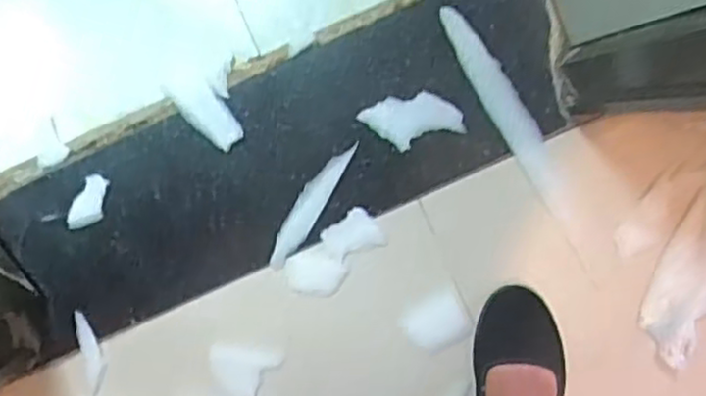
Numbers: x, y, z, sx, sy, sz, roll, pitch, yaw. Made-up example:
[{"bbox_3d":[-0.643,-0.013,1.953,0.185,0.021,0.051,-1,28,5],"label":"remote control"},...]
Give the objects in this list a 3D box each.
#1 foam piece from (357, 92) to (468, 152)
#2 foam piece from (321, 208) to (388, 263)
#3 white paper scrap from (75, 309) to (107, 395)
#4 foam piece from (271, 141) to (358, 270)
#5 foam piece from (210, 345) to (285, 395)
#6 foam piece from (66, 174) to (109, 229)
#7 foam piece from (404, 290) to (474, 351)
[{"bbox_3d":[0.060,-0.078,0.736,0.095,0.006,0.053,-18,95,1],"label":"foam piece"},{"bbox_3d":[-0.002,0.037,0.748,0.061,0.004,0.045,-22,95,1],"label":"foam piece"},{"bbox_3d":[-0.265,0.156,0.747,0.022,0.004,0.085,-13,95,0],"label":"white paper scrap"},{"bbox_3d":[-0.043,0.008,0.741,0.028,0.004,0.141,29,94,-3],"label":"foam piece"},{"bbox_3d":[-0.109,0.180,0.751,0.072,0.004,0.059,2,95,-1],"label":"foam piece"},{"bbox_3d":[-0.262,0.007,0.738,0.030,0.006,0.060,27,94,-3],"label":"foam piece"},{"bbox_3d":[0.086,0.125,0.744,0.062,0.004,0.051,-25,95,2],"label":"foam piece"}]

